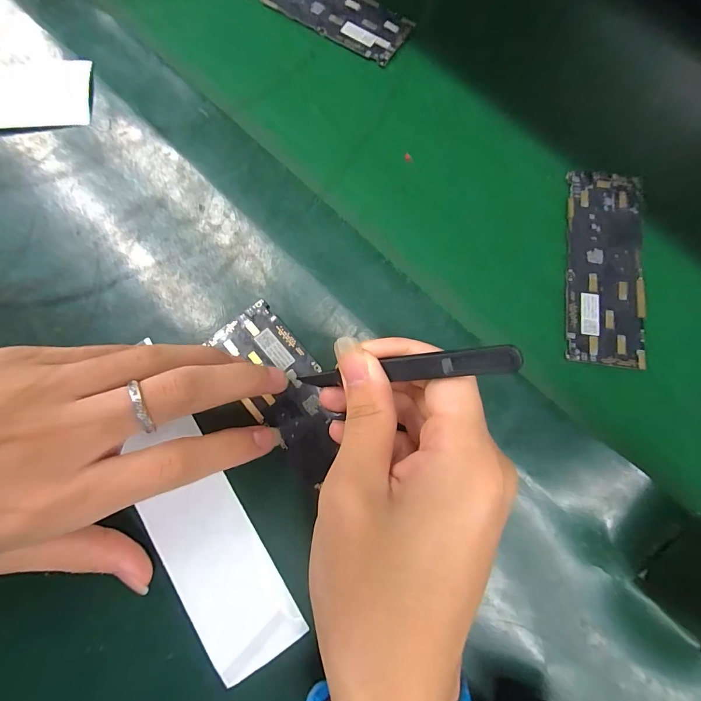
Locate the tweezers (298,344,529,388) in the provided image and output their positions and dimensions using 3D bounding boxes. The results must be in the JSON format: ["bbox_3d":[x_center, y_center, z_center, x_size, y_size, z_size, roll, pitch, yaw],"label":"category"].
[{"bbox_3d":[0.016,0.009,0.161,0.111,0.010,0.010,-10,73,43],"label":"tweezers"}]

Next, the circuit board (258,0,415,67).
[{"bbox_3d":[-0.017,-0.249,0.262,0.124,0.006,0.046,31,81,6],"label":"circuit board"}]

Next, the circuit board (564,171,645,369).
[{"bbox_3d":[0.154,-0.051,0.219,0.046,0.004,0.121,8,79,2],"label":"circuit board"}]

